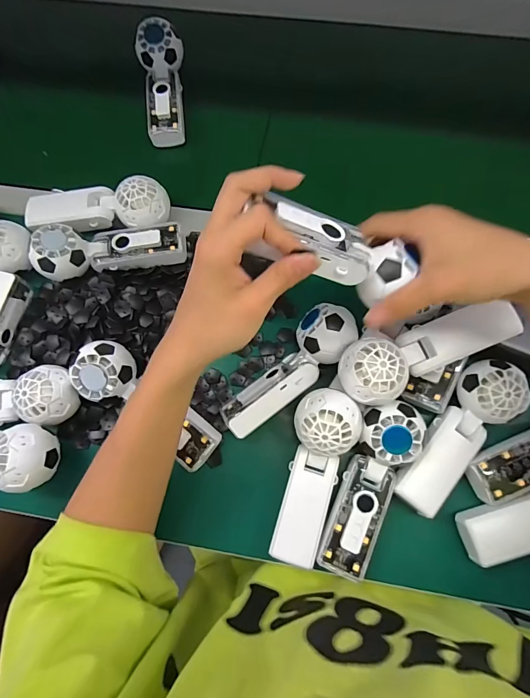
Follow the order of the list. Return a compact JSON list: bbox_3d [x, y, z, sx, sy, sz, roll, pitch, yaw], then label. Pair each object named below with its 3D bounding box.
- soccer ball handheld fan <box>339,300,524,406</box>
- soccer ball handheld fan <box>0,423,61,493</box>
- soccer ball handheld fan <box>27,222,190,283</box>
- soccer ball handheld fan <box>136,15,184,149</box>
[{"bbox_3d":[0.154,0.000,0.355,0.170,0.047,0.057,-23,74,-5],"label":"soccer ball handheld fan"},{"bbox_3d":[-0.290,0.108,0.378,0.164,0.054,0.062,-3,73,21],"label":"soccer ball handheld fan"},{"bbox_3d":[-0.178,-0.120,0.427,0.163,0.043,0.053,-8,74,-1],"label":"soccer ball handheld fan"},{"bbox_3d":[-0.139,-0.360,0.505,0.057,0.027,0.157,-5,90,0],"label":"soccer ball handheld fan"}]

